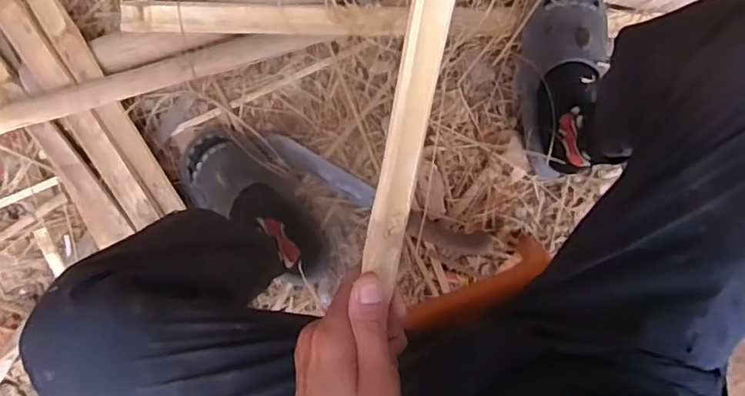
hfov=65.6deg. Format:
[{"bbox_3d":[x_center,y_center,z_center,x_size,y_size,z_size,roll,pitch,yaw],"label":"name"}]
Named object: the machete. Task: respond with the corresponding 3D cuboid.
[{"bbox_3d":[0.006,0.003,0.935,0.394,0.022,0.051,26,94,2],"label":"machete"}]

